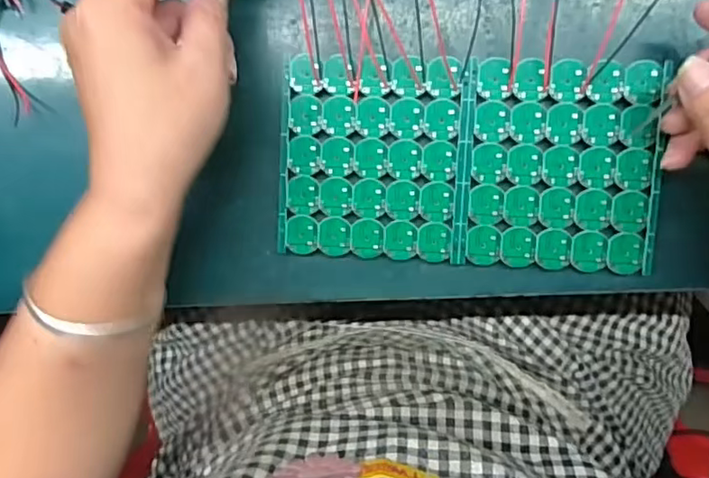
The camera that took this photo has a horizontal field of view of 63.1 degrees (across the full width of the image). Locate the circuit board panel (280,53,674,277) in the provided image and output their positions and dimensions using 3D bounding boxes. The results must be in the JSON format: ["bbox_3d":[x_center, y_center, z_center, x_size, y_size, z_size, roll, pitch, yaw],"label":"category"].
[{"bbox_3d":[0.059,-0.040,0.311,0.197,0.004,0.108,3,97,6],"label":"circuit board panel"}]

